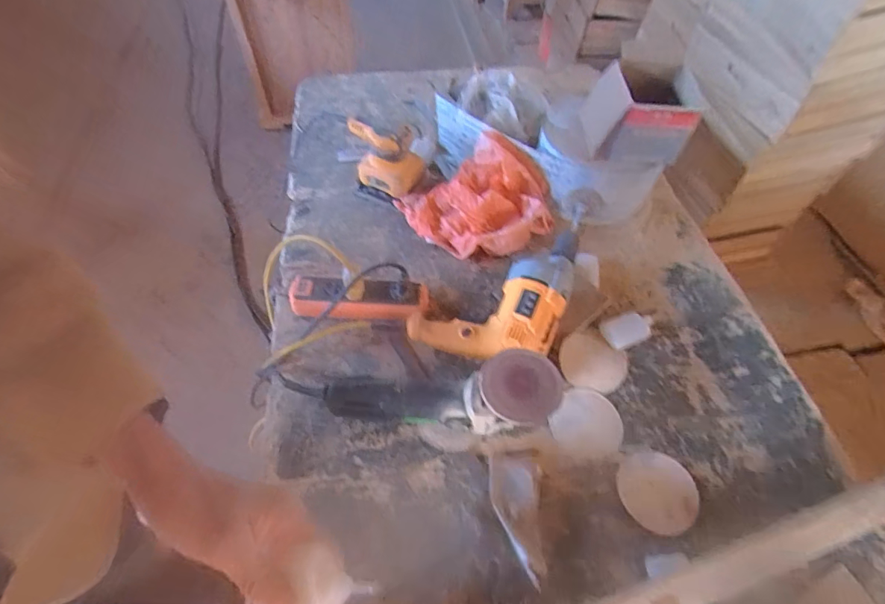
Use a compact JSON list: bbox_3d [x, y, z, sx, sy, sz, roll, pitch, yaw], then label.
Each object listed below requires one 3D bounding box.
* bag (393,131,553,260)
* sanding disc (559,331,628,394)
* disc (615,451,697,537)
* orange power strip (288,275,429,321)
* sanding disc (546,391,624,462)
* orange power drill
[{"bbox_3d":[0.059,-0.178,0.759,0.248,0.115,0.188,26,58,15],"label":"bag"},{"bbox_3d":[0.216,0.087,0.641,0.091,0.008,0.088,1,55,-2],"label":"sanding disc"},{"bbox_3d":[0.267,0.234,0.548,0.098,0.004,0.093,3,55,0],"label":"disc"},{"bbox_3d":[-0.125,-0.001,0.668,0.208,0.041,0.071,2,55,-1],"label":"orange power strip"},{"bbox_3d":[0.196,0.165,0.597,0.089,0.004,0.097,1,55,-2],"label":"sanding disc"},{"bbox_3d":[0.084,-0.031,0.662,0.200,0.102,0.243,19,56,11],"label":"orange power drill"}]

